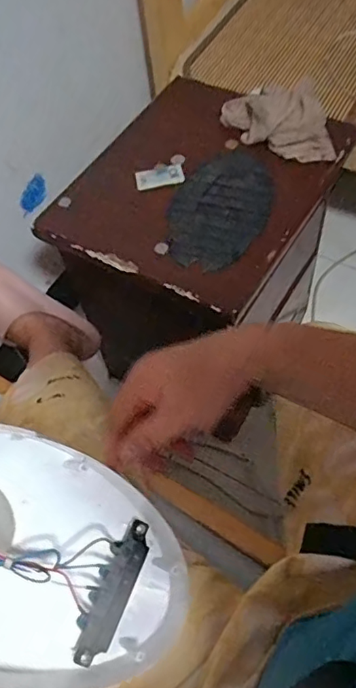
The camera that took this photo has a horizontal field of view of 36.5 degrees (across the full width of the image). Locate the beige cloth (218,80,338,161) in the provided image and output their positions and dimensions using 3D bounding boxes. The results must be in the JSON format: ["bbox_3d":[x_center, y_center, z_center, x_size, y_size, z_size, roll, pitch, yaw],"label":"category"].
[{"bbox_3d":[0.140,-0.319,0.758,0.174,0.090,0.055,25,62,14],"label":"beige cloth"}]

